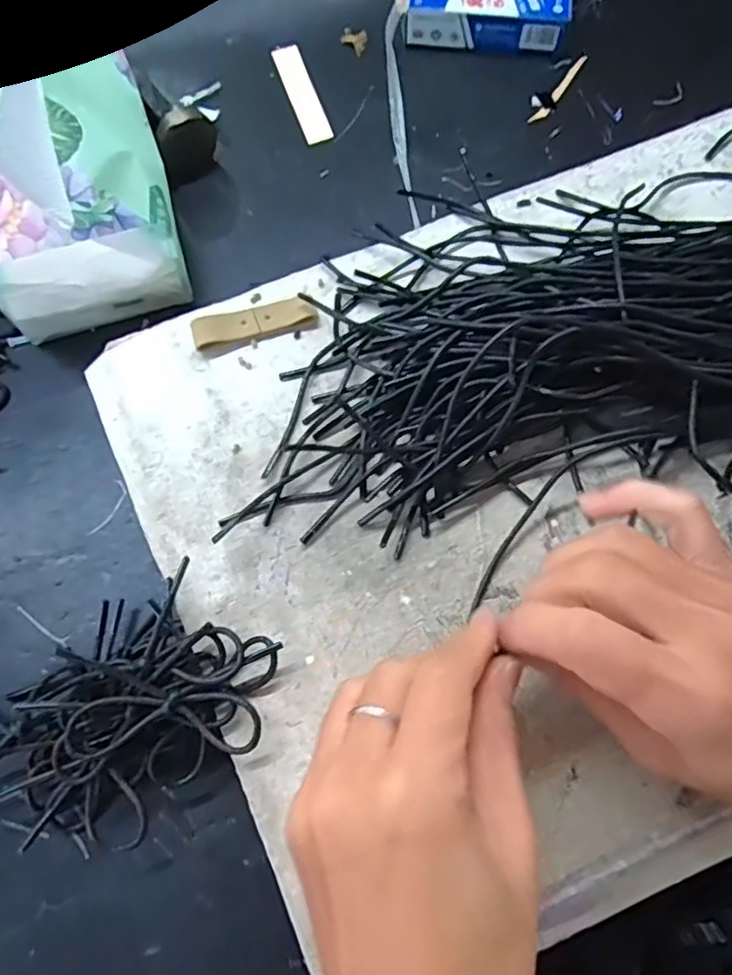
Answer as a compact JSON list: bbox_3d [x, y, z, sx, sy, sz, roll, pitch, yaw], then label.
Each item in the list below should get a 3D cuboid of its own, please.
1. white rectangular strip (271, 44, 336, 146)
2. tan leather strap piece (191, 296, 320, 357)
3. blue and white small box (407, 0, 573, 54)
[{"bbox_3d":[-0.042,-0.257,0.407,0.019,0.004,0.085,-18,70,-5],"label":"white rectangular strip"},{"bbox_3d":[-0.055,-0.081,0.307,0.059,0.009,0.018,-18,70,-5],"label":"tan leather strap piece"},{"bbox_3d":[0.080,-0.314,0.411,0.102,0.026,0.040,4,70,3],"label":"blue and white small box"}]

